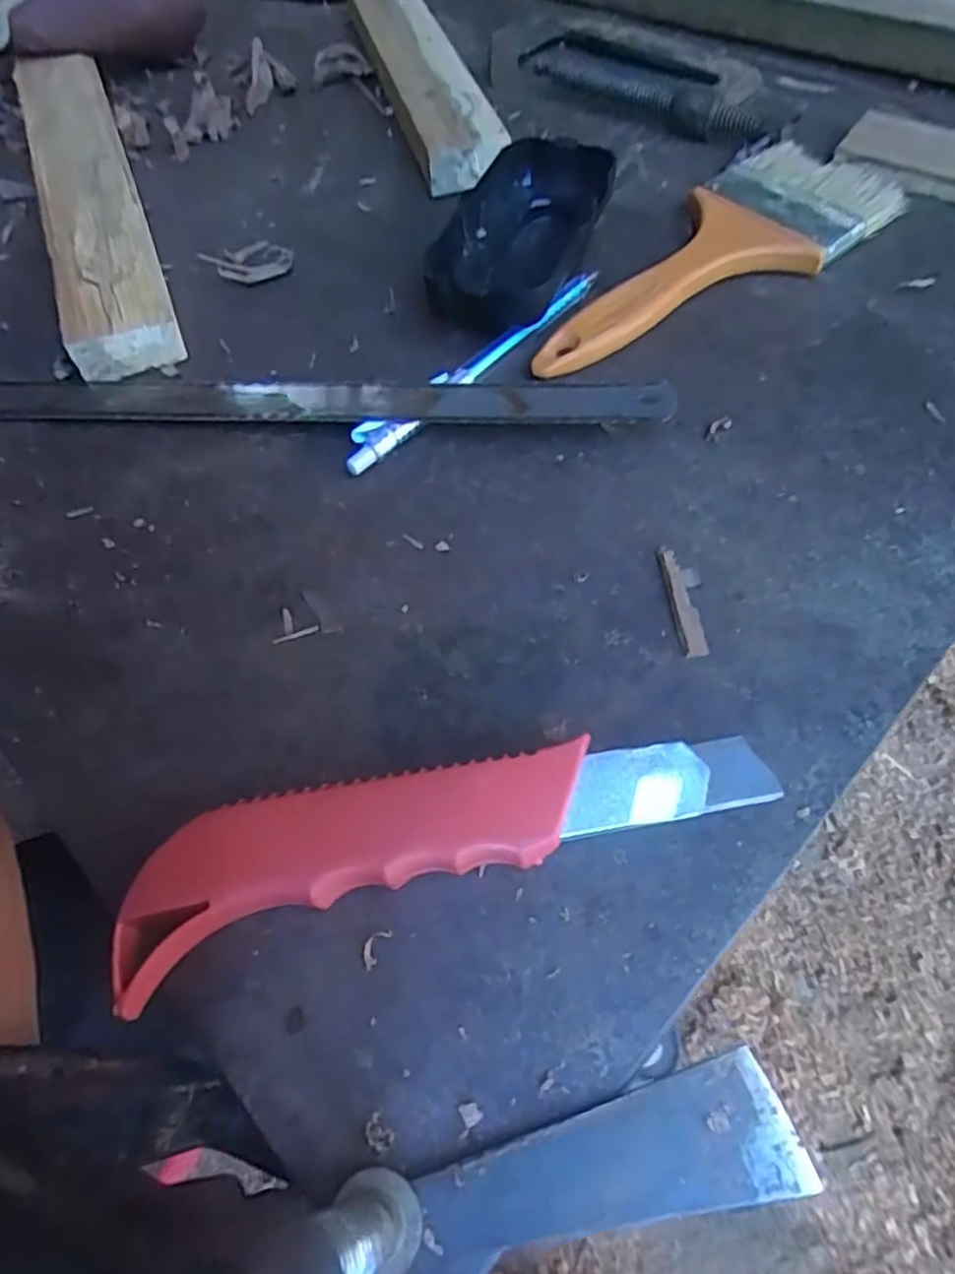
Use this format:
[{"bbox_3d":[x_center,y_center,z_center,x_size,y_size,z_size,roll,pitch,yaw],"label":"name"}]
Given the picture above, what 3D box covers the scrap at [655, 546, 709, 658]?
[{"bbox_3d":[0.062,-0.011,0.217,0.008,0.005,0.038,-9,60,2],"label":"scrap"}]

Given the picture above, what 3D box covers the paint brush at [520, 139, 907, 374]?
[{"bbox_3d":[0.097,-0.161,0.298,0.196,0.016,0.069,-38,63,-14],"label":"paint brush"}]

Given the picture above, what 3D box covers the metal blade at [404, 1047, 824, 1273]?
[{"bbox_3d":[0.024,0.113,0.146,0.086,0.006,0.025,-16,62,-8],"label":"metal blade"}]

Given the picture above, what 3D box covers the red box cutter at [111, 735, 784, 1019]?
[{"bbox_3d":[-0.008,0.047,0.179,0.158,0.019,0.037,-18,60,-4],"label":"red box cutter"}]

